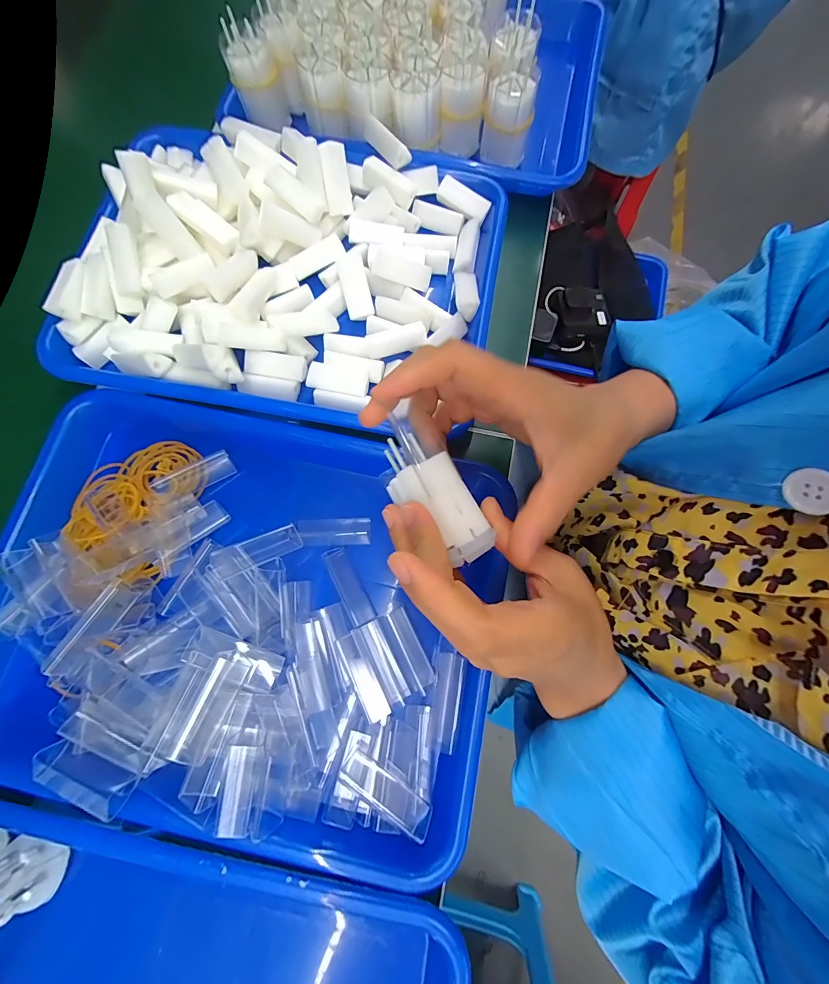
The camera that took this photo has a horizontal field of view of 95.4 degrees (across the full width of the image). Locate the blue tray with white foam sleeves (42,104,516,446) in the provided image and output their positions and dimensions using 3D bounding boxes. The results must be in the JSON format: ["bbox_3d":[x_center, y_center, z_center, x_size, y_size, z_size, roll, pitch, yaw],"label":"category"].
[{"bbox_3d":[-0.095,-0.184,0.291,0.309,0.064,0.250,9,77,3],"label":"blue tray with white foam sleeves"}]

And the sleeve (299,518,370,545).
[{"bbox_3d":[-0.058,0.028,0.272,0.049,0.005,0.019,-2,76,0],"label":"sleeve"}]

